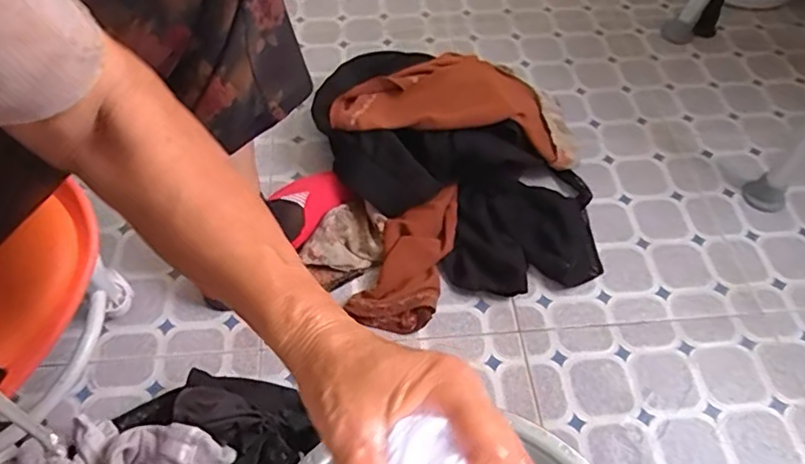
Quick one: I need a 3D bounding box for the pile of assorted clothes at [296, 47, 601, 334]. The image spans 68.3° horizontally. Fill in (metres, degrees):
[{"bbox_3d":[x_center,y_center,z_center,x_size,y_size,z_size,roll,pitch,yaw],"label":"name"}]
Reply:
[{"bbox_3d":[0.066,-0.096,0.781,0.354,0.098,0.406,0,52,-2],"label":"pile of assorted clothes"}]

